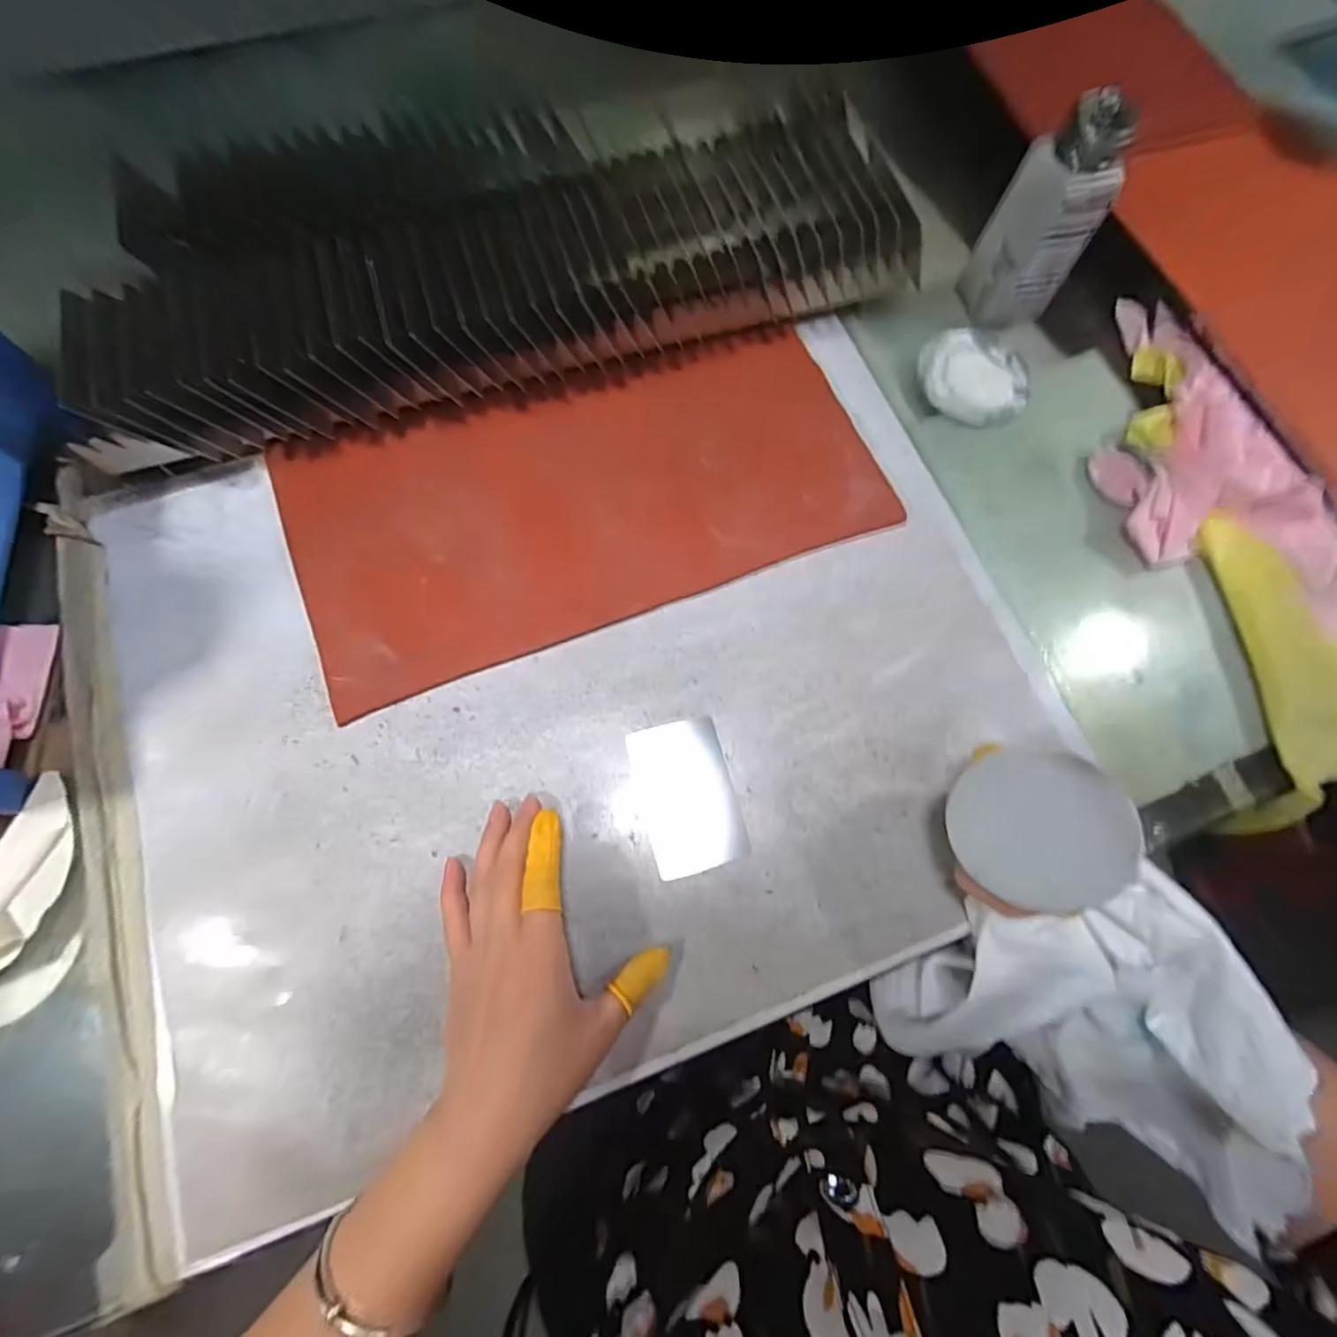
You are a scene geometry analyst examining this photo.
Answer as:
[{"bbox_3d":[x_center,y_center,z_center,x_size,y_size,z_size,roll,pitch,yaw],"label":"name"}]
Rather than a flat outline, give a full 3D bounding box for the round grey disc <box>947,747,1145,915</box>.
[{"bbox_3d":[0.174,0.075,0.280,0.074,0.008,0.070,2,93,35],"label":"round grey disc"}]

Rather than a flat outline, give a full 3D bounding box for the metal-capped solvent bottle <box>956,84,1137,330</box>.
[{"bbox_3d":[0.258,-0.305,0.411,0.056,0.124,0.050,-9,72,-4],"label":"metal-capped solvent bottle"}]

